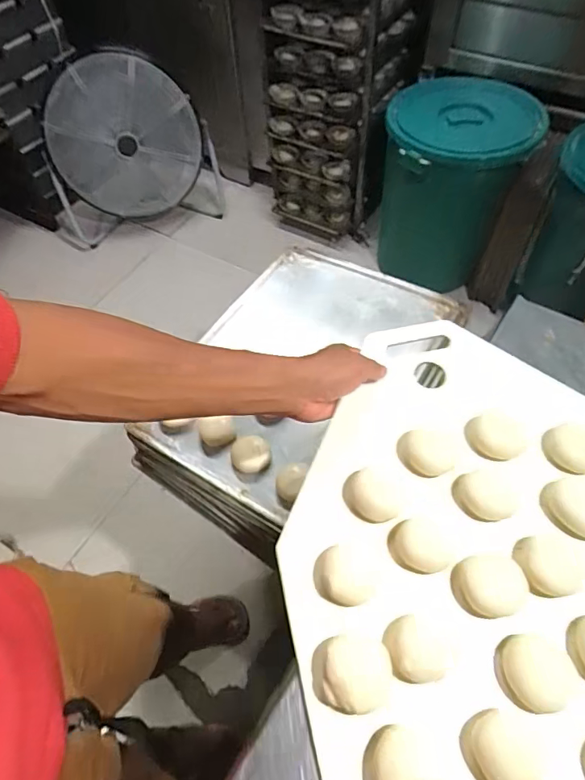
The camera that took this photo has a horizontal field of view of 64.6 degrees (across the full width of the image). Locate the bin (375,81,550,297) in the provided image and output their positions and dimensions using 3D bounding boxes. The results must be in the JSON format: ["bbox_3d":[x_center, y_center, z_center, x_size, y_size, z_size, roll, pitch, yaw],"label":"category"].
[{"bbox_3d":[0.520,-0.686,1.567,0.414,0.480,0.402,15,58,11],"label":"bin"}]

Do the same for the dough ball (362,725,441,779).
[{"bbox_3d":[0.073,0.254,0.307,0.049,0.027,0.048,-1,56,1],"label":"dough ball"}]

